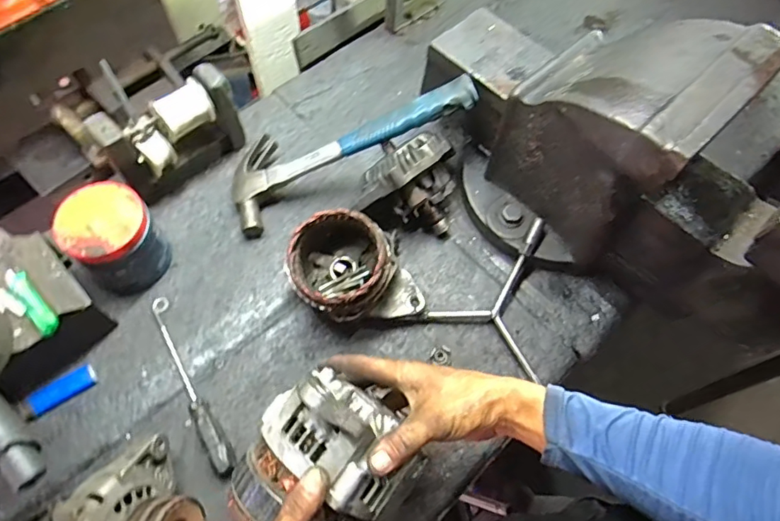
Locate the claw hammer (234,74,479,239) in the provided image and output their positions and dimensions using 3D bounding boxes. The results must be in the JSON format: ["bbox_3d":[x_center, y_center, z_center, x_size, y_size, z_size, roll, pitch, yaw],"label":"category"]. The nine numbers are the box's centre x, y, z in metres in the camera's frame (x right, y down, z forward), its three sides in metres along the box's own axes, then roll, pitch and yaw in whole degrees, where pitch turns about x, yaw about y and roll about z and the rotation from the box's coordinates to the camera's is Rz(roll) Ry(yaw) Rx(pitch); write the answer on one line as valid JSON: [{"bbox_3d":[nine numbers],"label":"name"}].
[{"bbox_3d":[-0.053,-0.144,0.634,0.326,0.028,0.120,-21,64,15],"label":"claw hammer"}]

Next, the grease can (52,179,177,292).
[{"bbox_3d":[-0.313,-0.021,0.592,0.091,0.106,0.091,1,64,-3],"label":"grease can"}]

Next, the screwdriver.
[{"bbox_3d":[-0.223,0.133,0.570,0.024,0.022,0.226,-26,68,-15],"label":"screwdriver"}]

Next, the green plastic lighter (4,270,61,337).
[{"bbox_3d":[-0.371,0.039,0.526,0.021,0.012,0.090,-38,72,-19],"label":"green plastic lighter"}]

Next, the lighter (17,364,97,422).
[{"bbox_3d":[-0.365,0.144,0.562,0.074,0.015,0.026,-33,70,-17],"label":"lighter"}]

